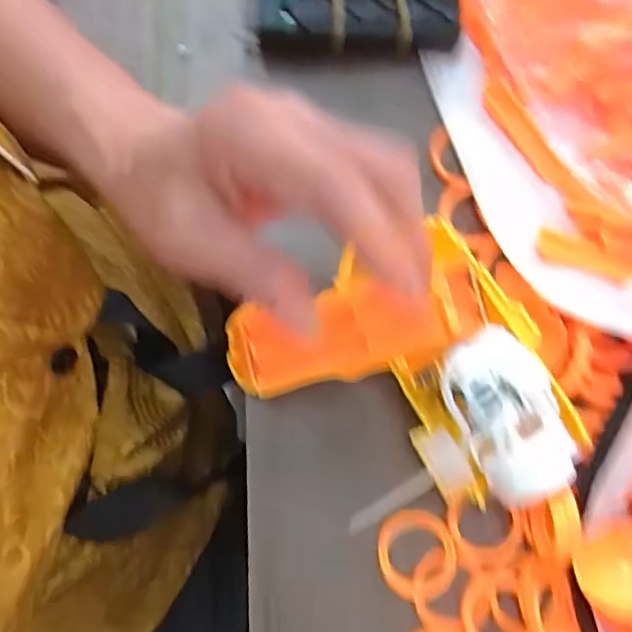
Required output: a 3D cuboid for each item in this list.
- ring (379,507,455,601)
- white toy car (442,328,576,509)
[{"bbox_3d":[0.046,0.110,0.273,0.034,0.008,0.037,-5,78,-1],"label":"ring"},{"bbox_3d":[0.085,0.044,0.264,0.043,0.026,0.071,-27,80,-6],"label":"white toy car"}]

